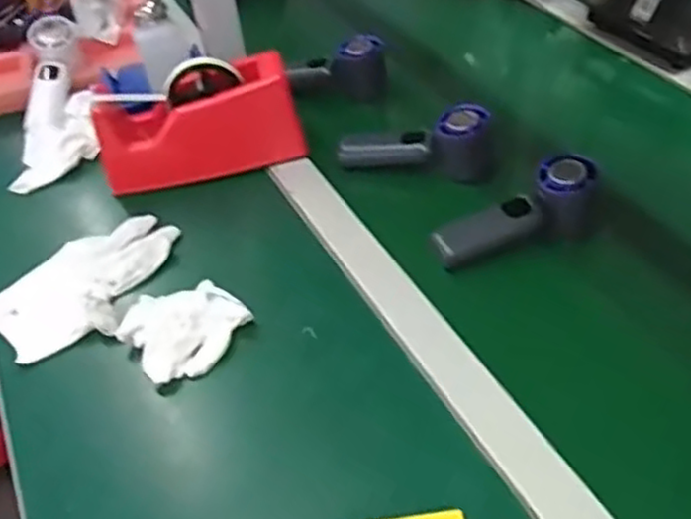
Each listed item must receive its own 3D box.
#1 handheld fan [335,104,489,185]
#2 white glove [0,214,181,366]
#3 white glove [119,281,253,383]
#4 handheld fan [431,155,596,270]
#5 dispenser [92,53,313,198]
[{"bbox_3d":[0.069,-0.112,0.711,0.146,0.059,0.050,-3,44,3],"label":"handheld fan"},{"bbox_3d":[-0.232,0.019,0.646,0.111,0.014,0.175,22,51,26],"label":"white glove"},{"bbox_3d":[-0.131,0.054,0.591,0.094,0.029,0.076,-32,49,-24],"label":"white glove"},{"bbox_3d":[0.149,-0.036,0.635,0.152,0.052,0.046,-26,46,0],"label":"handheld fan"},{"bbox_3d":[-0.148,-0.140,0.732,0.202,0.097,0.074,-6,44,0],"label":"dispenser"}]

